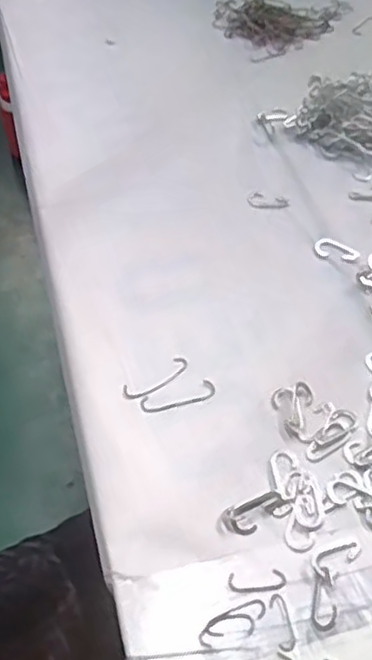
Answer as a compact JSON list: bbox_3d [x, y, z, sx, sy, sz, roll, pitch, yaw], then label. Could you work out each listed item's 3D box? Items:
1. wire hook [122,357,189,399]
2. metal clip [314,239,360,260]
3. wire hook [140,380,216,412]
[{"bbox_3d":[-0.020,0.035,0.467,0.052,0.004,0.015,-27,60,-21],"label":"wire hook"},{"bbox_3d":[0.125,-0.065,0.542,0.036,0.004,0.020,10,54,4],"label":"metal clip"},{"bbox_3d":[-0.005,0.047,0.460,0.054,0.004,0.015,-15,56,-14],"label":"wire hook"}]

